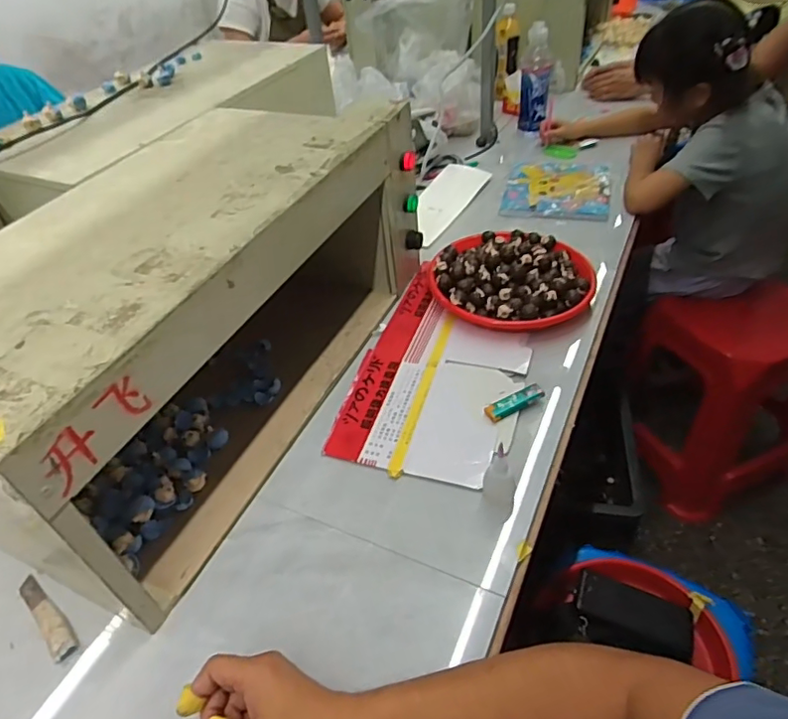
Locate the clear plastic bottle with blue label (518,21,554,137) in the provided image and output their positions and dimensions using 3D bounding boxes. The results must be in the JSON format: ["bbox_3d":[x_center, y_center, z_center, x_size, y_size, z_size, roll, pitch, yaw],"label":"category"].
[{"bbox_3d":[0.317,-0.621,1.259,0.061,0.217,0.059,-4,44,4],"label":"clear plastic bottle with blue label"}]

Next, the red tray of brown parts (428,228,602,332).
[{"bbox_3d":[0.184,-0.135,0.884,0.249,0.054,0.220,7,46,15],"label":"red tray of brown parts"}]

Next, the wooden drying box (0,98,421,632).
[{"bbox_3d":[-0.234,-0.071,0.712,0.277,0.279,0.628,15,48,22],"label":"wooden drying box"}]

